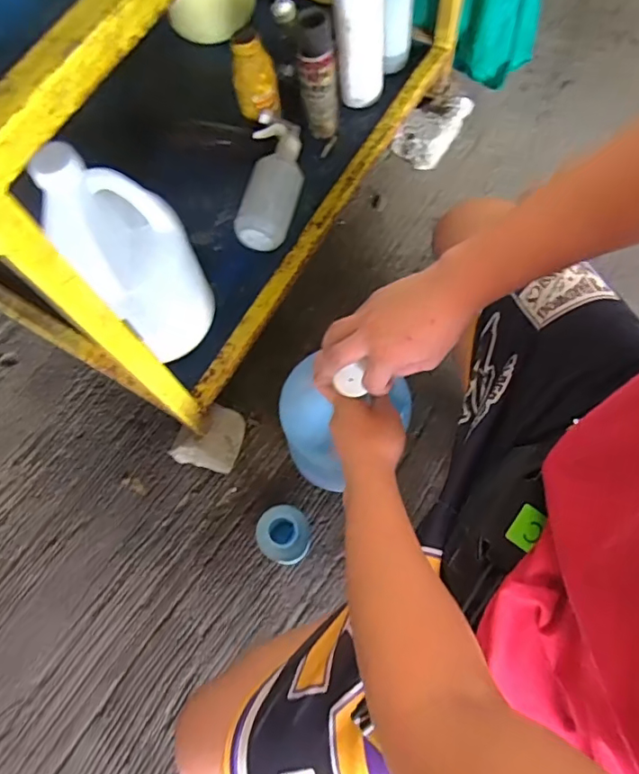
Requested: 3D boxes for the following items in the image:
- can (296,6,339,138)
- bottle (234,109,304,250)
[{"bbox_3d":[-0.001,-0.445,0.750,0.057,0.167,0.057,0,69,0],"label":"can"},{"bbox_3d":[-0.063,-0.304,0.752,0.080,0.064,0.212,8,69,3],"label":"bottle"}]

